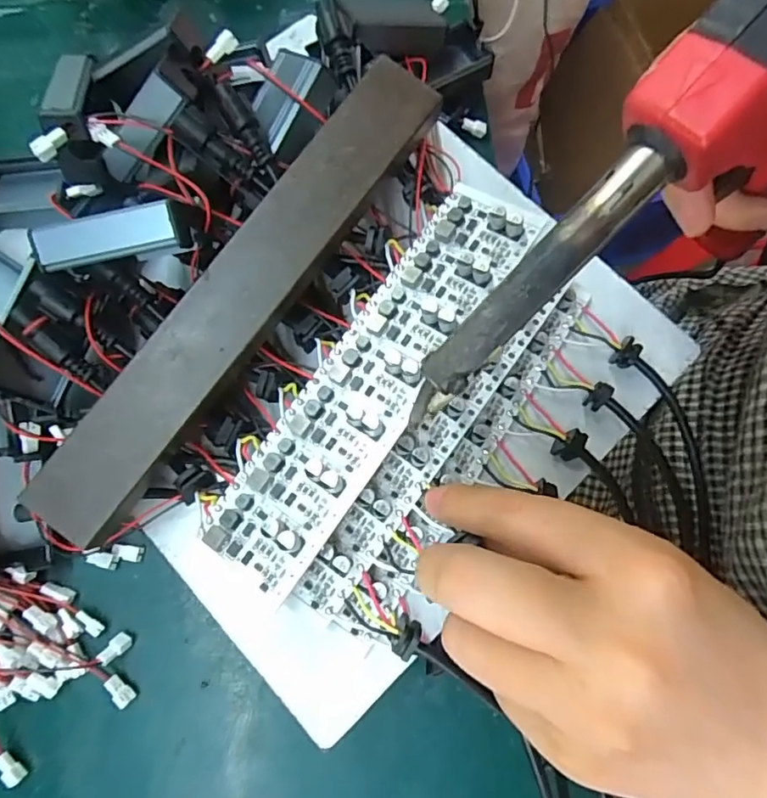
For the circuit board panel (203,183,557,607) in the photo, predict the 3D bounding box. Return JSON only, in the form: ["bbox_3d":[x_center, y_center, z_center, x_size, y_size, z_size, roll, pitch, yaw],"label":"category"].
[{"bbox_3d":[-0.001,-0.011,0.195,0.039,0.010,0.169,35,78,8],"label":"circuit board panel"}]

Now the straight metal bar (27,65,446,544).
[{"bbox_3d":[-0.049,-0.041,0.193,0.032,0.019,0.206,35,78,8],"label":"straight metal bar"}]

